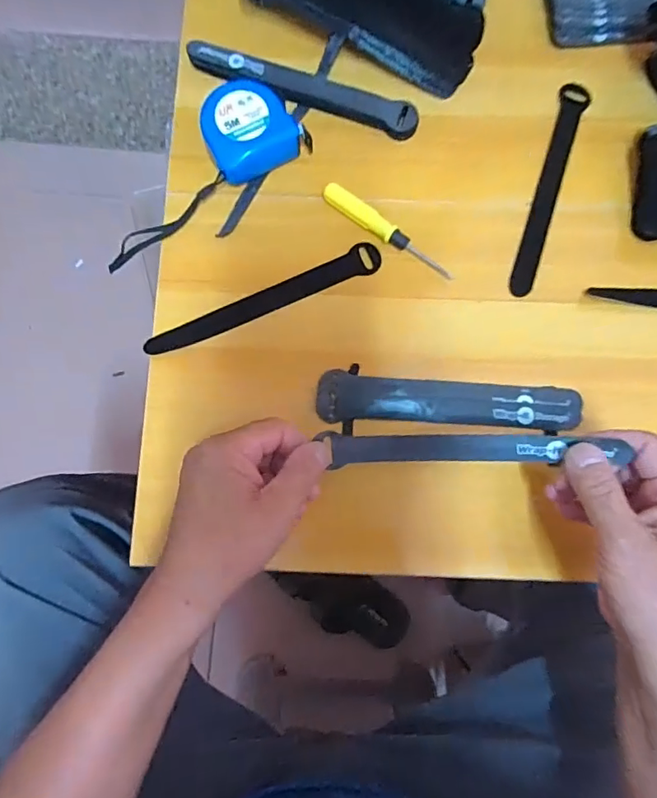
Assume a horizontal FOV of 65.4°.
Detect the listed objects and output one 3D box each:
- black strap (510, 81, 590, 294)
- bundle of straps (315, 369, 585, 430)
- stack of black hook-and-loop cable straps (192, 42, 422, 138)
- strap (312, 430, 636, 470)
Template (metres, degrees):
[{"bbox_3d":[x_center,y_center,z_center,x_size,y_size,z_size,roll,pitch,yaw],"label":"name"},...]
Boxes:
[{"bbox_3d":[0.185,-0.176,0.427,0.023,0.005,0.194,17,81,3],"label":"black strap"},{"bbox_3d":[0.092,0.002,0.399,0.199,0.013,0.037,2,81,1],"label":"bundle of straps"},{"bbox_3d":[-0.021,-0.263,0.431,0.196,0.017,0.027,18,81,3],"label":"stack of black hook-and-loop cable straps"},{"bbox_3d":[0.091,0.031,0.337,0.189,0.024,0.022,-3,81,13],"label":"strap"}]

